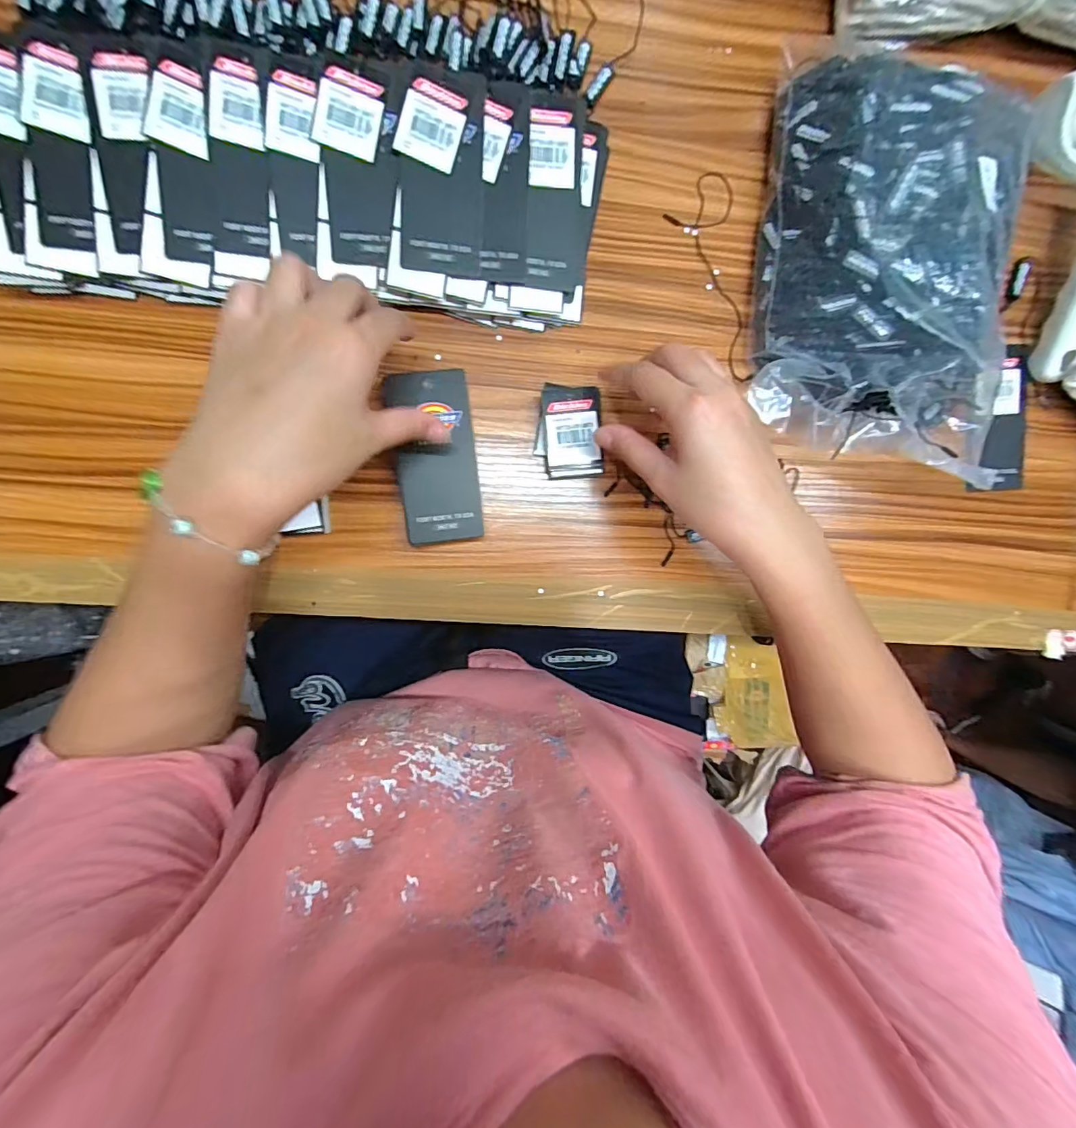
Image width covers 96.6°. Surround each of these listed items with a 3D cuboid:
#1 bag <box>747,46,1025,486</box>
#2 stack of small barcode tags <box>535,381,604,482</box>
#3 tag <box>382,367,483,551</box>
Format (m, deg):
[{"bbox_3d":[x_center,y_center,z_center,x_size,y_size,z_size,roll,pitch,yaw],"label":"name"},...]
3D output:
[{"bbox_3d":[0.227,-0.189,0.316,0.153,0.067,0.246,6,93,-7],"label":"bag"},{"bbox_3d":[0.021,-0.092,0.329,0.043,0.016,0.063,-6,95,-6],"label":"stack of small barcode tags"},{"bbox_3d":[-0.066,-0.069,0.311,0.052,0.007,0.108,-5,93,-6],"label":"tag"}]

